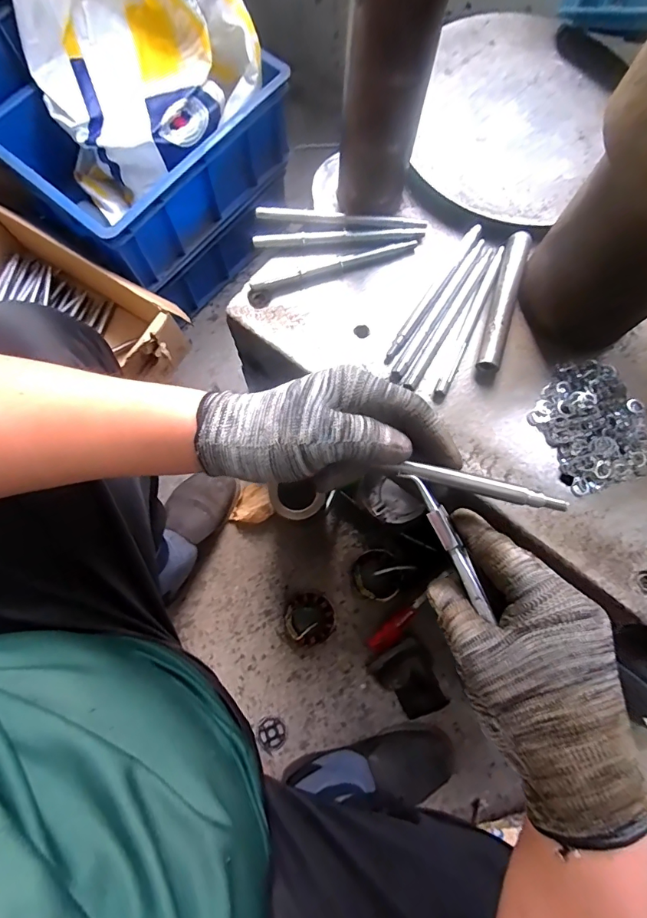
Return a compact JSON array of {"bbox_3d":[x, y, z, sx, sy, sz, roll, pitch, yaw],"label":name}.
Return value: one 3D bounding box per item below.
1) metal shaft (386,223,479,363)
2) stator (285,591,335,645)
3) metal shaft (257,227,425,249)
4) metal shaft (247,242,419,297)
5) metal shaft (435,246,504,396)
[{"bbox_3d":[0.104,-0.157,0.416,0.009,0.010,0.158,34,78,6],"label":"metal shaft"},{"bbox_3d":[-0.022,0.270,0.754,0.080,0.037,0.081,0,77,-2],"label":"stator"},{"bbox_3d":[0.015,-0.212,0.424,0.161,0.009,0.012,-3,77,-2],"label":"metal shaft"},{"bbox_3d":[0.012,-0.181,0.419,0.156,0.008,0.014,-21,78,-6],"label":"metal shaft"},{"bbox_3d":[0.139,-0.129,0.413,0.011,0.008,0.161,26,77,4],"label":"metal shaft"}]

